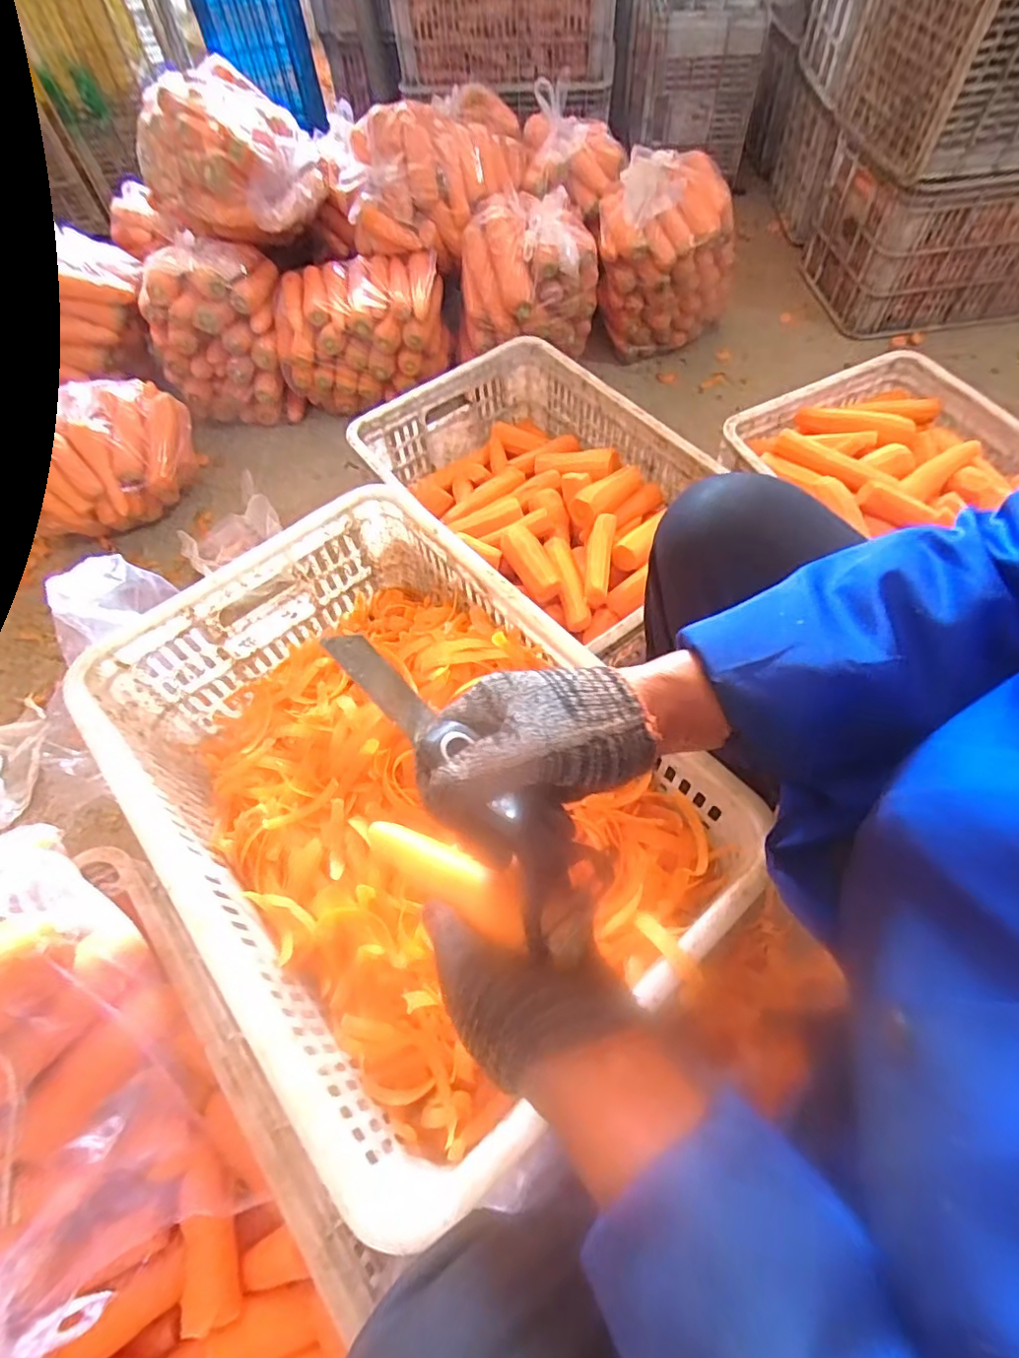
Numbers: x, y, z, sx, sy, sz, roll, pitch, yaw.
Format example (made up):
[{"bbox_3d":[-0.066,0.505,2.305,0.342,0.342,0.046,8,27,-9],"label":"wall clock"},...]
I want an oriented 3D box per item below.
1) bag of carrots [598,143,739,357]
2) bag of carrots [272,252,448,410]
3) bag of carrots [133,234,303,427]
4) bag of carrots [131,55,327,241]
[{"bbox_3d":[0.316,-0.835,1.204,0.274,0.317,0.208,8,62,8],"label":"bag of carrots"},{"bbox_3d":[-0.300,-0.727,1.226,0.346,0.198,0.230,-5,61,1],"label":"bag of carrots"},{"bbox_3d":[-0.595,-0.719,1.233,0.258,0.296,0.223,-9,61,-2],"label":"bag of carrots"},{"bbox_3d":[-0.547,-1.031,1.165,0.324,0.183,0.273,-18,62,-7],"label":"bag of carrots"}]

